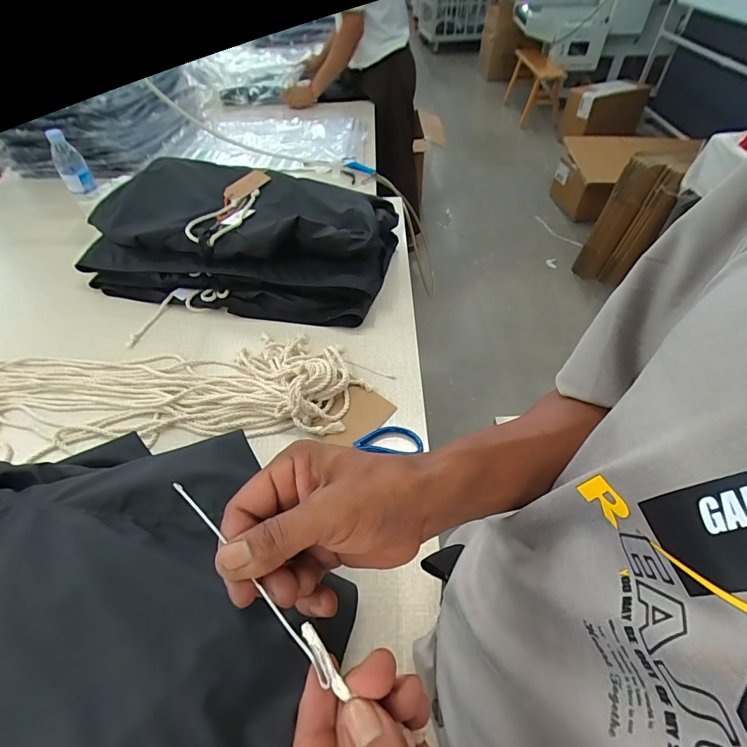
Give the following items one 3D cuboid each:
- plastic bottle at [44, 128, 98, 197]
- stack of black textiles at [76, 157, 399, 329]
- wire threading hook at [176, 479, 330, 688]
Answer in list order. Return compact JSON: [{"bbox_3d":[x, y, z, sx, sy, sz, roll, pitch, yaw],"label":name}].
[{"bbox_3d":[-0.738,-0.514,0.981,0.068,0.146,0.064,-30,55,-23],"label":"plastic bottle"},{"bbox_3d":[-0.265,-0.297,0.849,0.587,0.160,0.343,10,50,10],"label":"stack of black textiles"},{"bbox_3d":[-0.064,0.096,0.199,0.128,0.004,0.005,37,59,24],"label":"wire threading hook"}]

